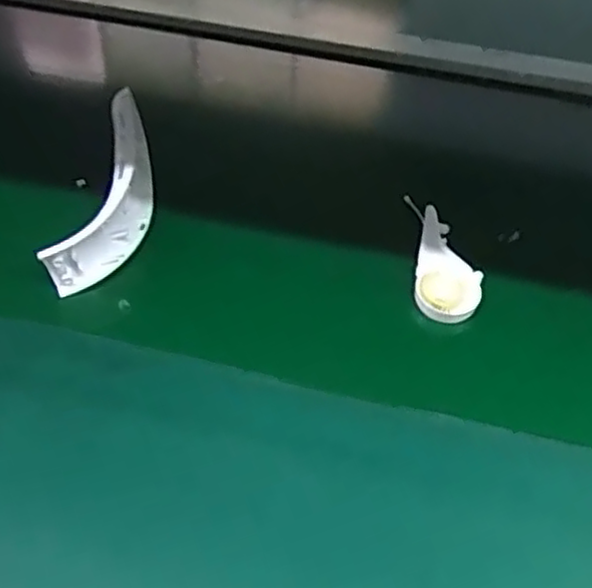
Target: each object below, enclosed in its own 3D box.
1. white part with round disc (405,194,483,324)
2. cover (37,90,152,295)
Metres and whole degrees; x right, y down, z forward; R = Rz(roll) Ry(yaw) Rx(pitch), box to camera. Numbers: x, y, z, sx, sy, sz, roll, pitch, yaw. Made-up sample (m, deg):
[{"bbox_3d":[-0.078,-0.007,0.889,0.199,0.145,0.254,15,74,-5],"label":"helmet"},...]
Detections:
[{"bbox_3d":[0.108,-0.025,0.532,0.046,0.027,0.092,2,49,-1],"label":"white part with round disc"},{"bbox_3d":[-0.136,-0.077,0.553,0.043,0.059,0.172,8,49,5],"label":"cover"}]

